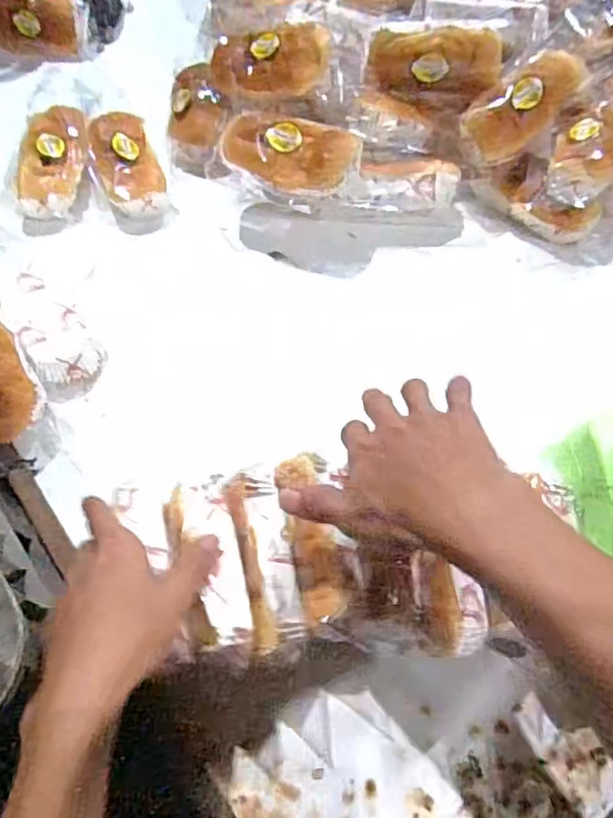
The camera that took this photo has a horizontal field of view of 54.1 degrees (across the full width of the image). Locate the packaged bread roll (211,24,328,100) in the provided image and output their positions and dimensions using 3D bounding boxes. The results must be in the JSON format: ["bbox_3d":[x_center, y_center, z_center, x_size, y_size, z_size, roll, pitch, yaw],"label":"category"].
[{"bbox_3d":[-0.038,-0.369,0.636,0.141,0.050,0.060,13,60,26],"label":"packaged bread roll"}]

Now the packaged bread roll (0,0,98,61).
[{"bbox_3d":[-0.353,-0.505,0.781,0.140,0.087,0.042,11,28,4],"label":"packaged bread roll"}]

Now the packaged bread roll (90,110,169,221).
[{"bbox_3d":[-0.196,-0.266,0.661,0.070,0.049,0.137,-16,63,-10],"label":"packaged bread roll"}]

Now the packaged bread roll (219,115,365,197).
[{"bbox_3d":[-0.019,-0.250,0.580,0.137,0.037,0.069,18,63,10],"label":"packaged bread roll"}]

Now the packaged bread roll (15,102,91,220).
[{"bbox_3d":[-0.275,-0.270,0.646,0.064,0.032,0.133,5,77,2],"label":"packaged bread roll"}]

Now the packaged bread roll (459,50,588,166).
[{"bbox_3d":[0.222,-0.309,0.614,0.147,0.045,0.060,-37,67,-2],"label":"packaged bread roll"}]

